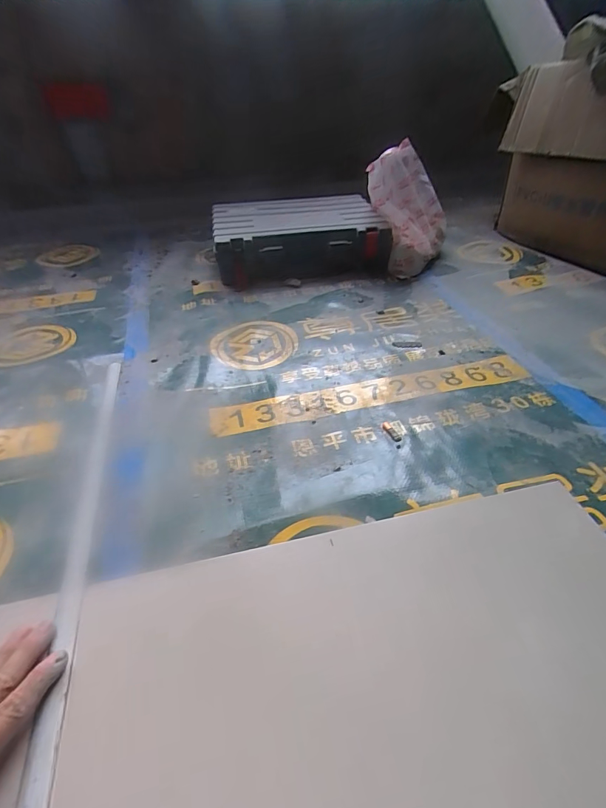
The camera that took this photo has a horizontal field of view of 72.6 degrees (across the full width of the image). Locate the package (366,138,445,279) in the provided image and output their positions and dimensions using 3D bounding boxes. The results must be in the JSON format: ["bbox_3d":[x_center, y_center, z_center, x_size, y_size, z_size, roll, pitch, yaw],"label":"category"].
[{"bbox_3d":[0.273,-0.494,1.045,0.179,0.238,0.291,11,42,15],"label":"package"}]

